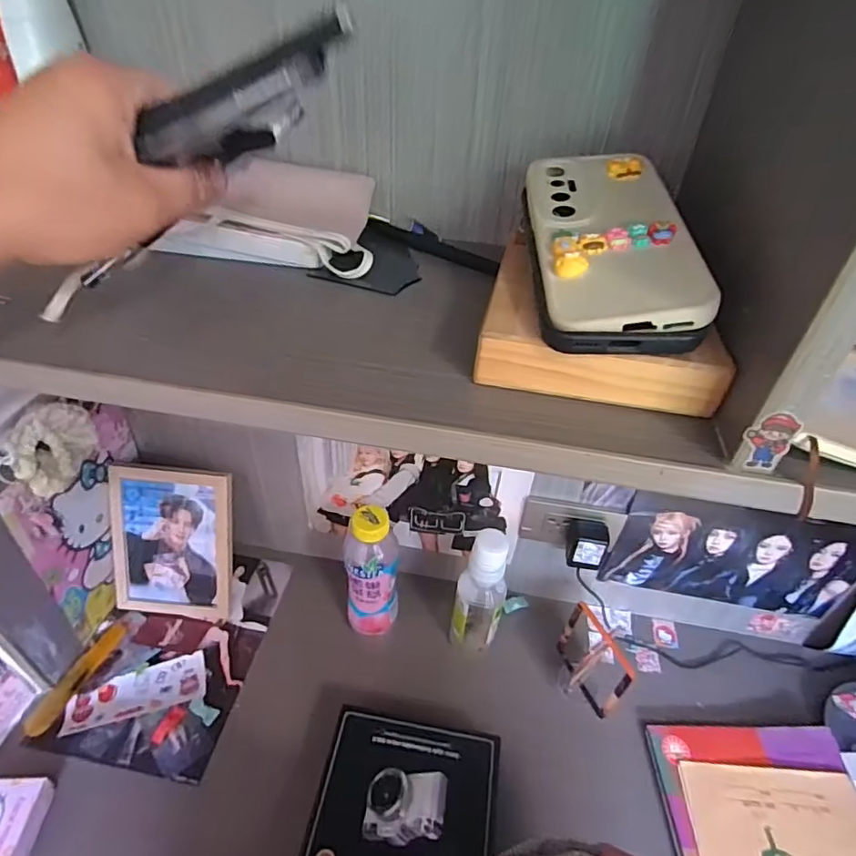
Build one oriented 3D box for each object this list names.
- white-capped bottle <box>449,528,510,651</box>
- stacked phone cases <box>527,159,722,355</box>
[{"bbox_3d":[0.063,0.198,0.651,0.056,0.224,0.056,7,41,4],"label":"white-capped bottle"},{"bbox_3d":[0.100,-0.108,0.304,0.081,0.018,0.165,-4,53,10],"label":"stacked phone cases"}]

